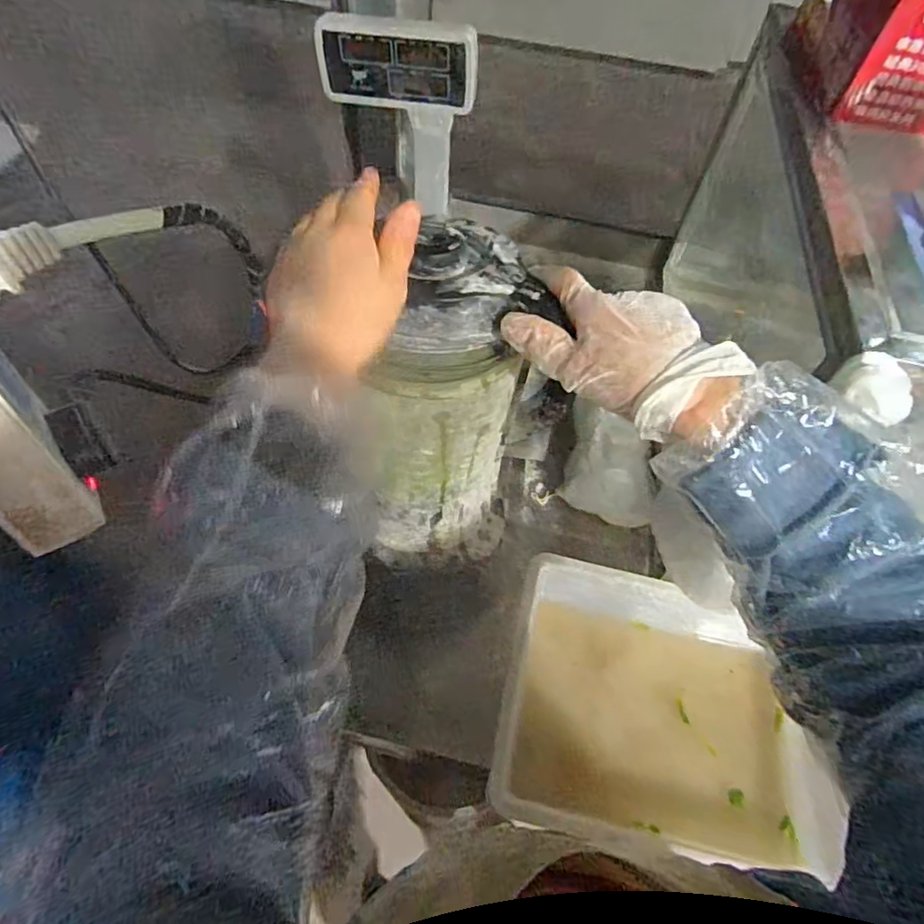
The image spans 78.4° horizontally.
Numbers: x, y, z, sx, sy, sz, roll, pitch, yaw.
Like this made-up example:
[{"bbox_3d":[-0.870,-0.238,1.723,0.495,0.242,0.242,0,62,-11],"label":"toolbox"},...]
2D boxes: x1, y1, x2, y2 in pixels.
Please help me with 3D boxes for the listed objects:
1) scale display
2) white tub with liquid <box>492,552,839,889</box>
[{"bbox_3d":[-0.094,-0.518,0.851,0.220,0.234,0.063,13,56,4],"label":"scale display"},{"bbox_3d":[0.201,0.273,0.649,0.302,0.121,0.240,14,56,5],"label":"white tub with liquid"}]

